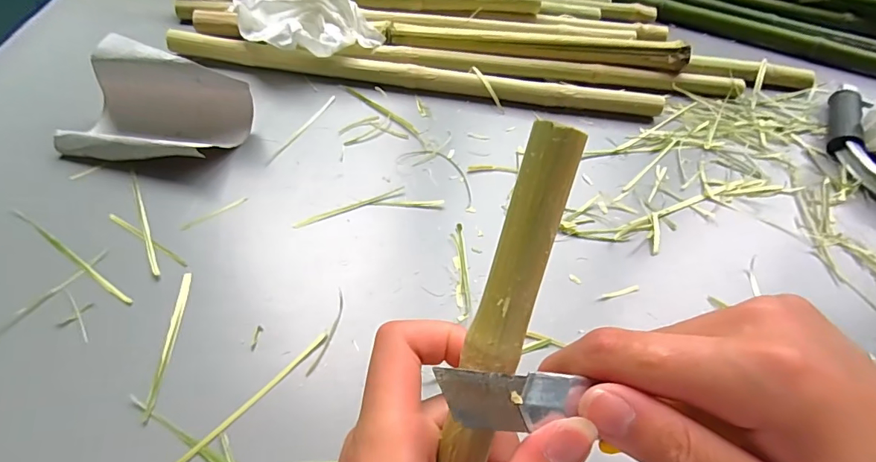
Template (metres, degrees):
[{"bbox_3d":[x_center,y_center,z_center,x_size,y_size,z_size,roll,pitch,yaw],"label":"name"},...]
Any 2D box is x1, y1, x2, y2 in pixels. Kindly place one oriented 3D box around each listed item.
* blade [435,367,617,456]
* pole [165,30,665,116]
[{"bbox_3d":[0.028,0.057,0.147,0.060,0.007,0.021,10,50,-16],"label":"blade"},{"bbox_3d":[-0.018,-0.143,0.421,0.446,0.023,0.021,7,52,0],"label":"pole"}]

